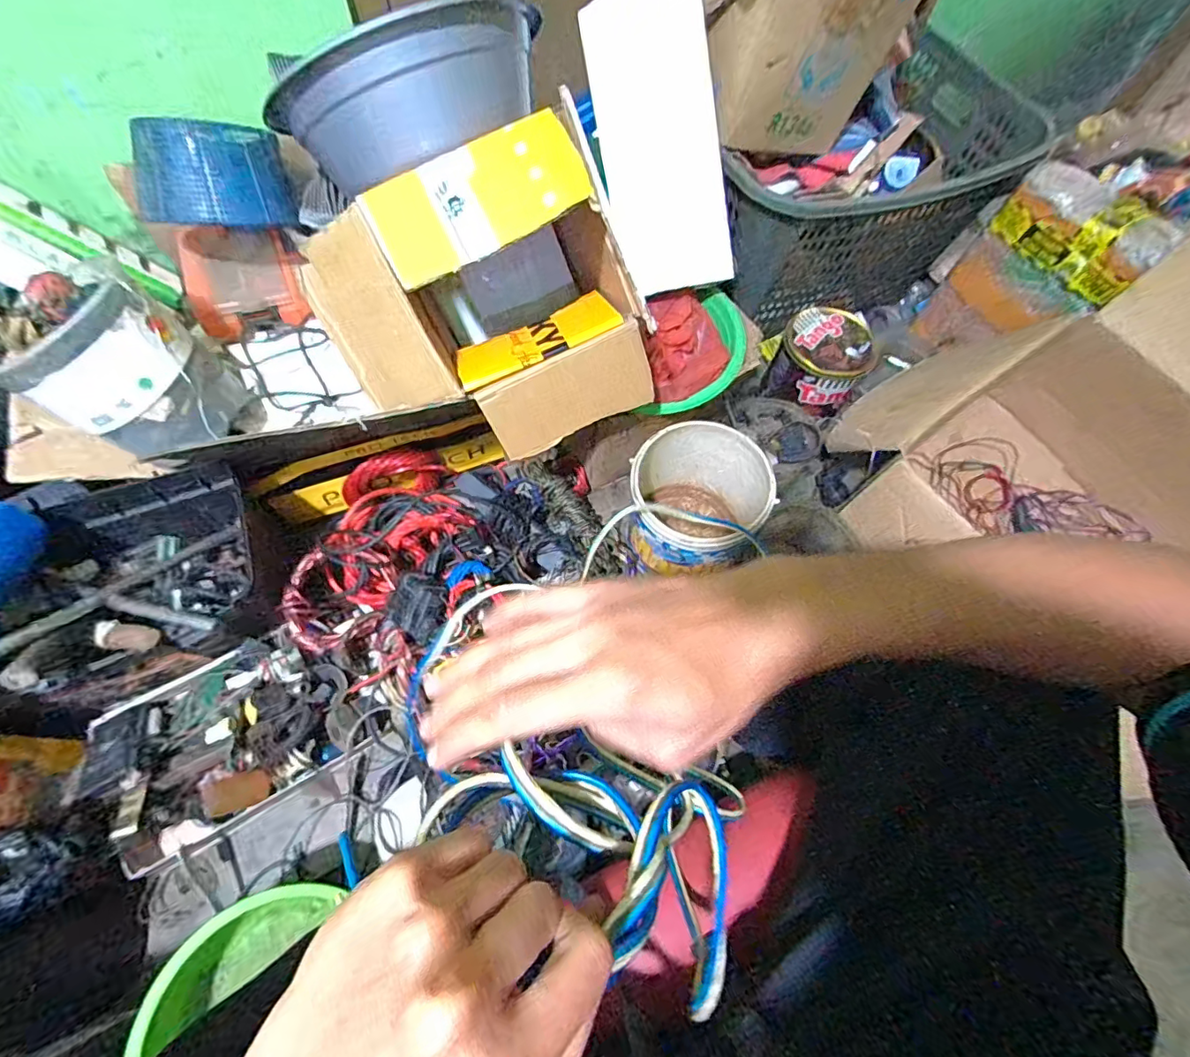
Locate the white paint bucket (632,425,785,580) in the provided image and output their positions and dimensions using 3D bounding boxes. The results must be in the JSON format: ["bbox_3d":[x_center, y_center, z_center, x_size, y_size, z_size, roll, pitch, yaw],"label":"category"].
[{"bbox_3d":[0.138,-0.028,0.758,0.182,0.194,0.183,1,65,-3],"label":"white paint bucket"}]

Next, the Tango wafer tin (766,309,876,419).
[{"bbox_3d":[0.385,-0.285,0.895,0.147,0.118,0.178,31,67,11],"label":"Tango wafer tin"}]

